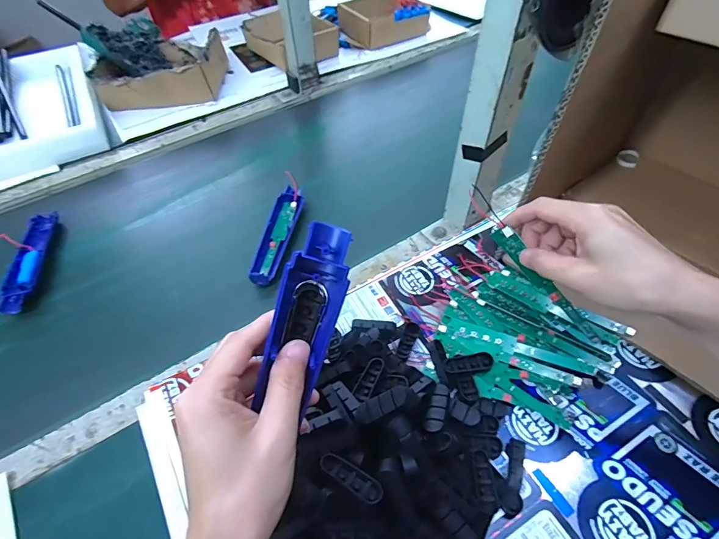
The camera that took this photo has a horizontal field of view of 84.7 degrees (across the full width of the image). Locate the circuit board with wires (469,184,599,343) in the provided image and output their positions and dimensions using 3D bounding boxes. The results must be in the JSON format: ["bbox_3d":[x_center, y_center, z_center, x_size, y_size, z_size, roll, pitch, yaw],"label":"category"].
[{"bbox_3d":[0.157,-0.002,0.364,0.179,0.019,0.011,48,60,-3],"label":"circuit board with wires"}]

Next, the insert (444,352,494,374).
[{"bbox_3d":[0.107,0.093,0.387,0.047,0.008,0.019,-5,52,-3],"label":"insert"}]

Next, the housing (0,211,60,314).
[{"bbox_3d":[-0.439,-0.013,0.523,0.034,0.013,0.177,-11,53,-8],"label":"housing"}]

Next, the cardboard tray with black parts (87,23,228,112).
[{"bbox_3d":[-0.384,-0.411,0.767,0.218,0.095,0.214,-3,52,-1],"label":"cardboard tray with black parts"}]

